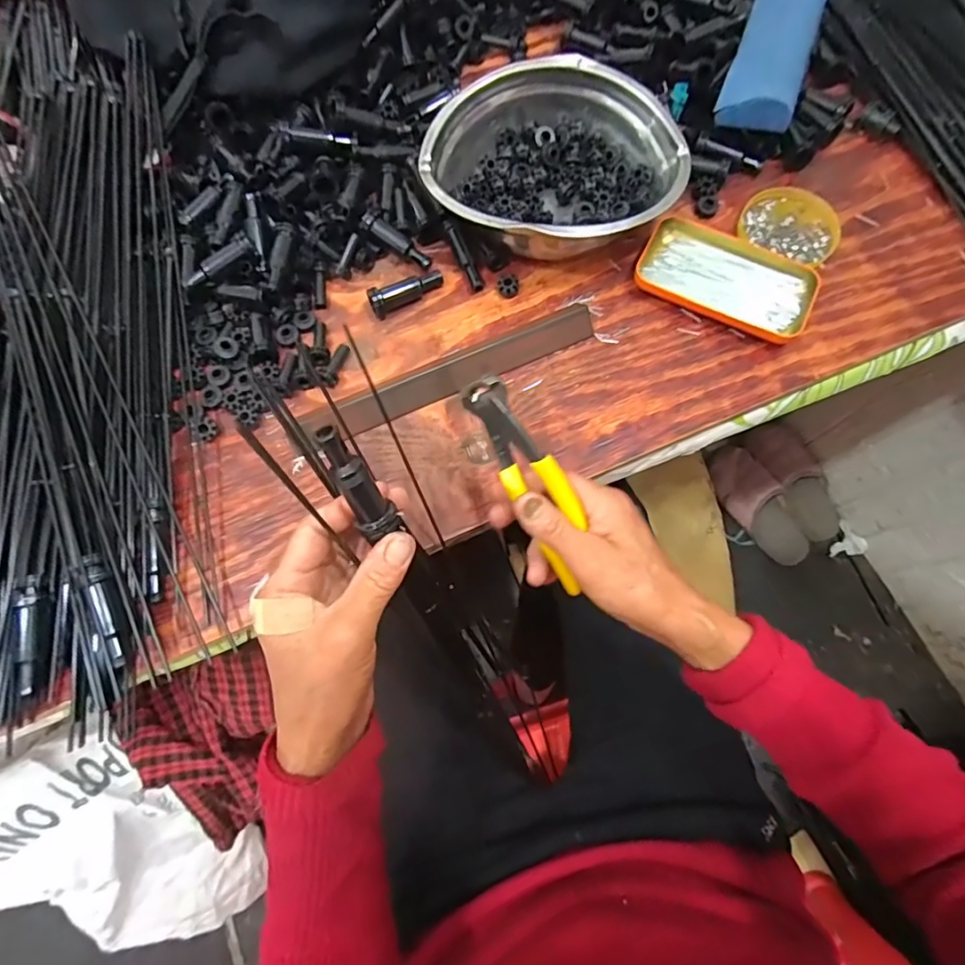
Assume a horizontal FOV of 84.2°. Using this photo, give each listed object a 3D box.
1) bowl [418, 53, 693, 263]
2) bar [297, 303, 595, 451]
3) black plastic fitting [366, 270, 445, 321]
[{"bbox_3d":[0.059,-0.274,0.457,0.216,0.052,0.180,-12,73,-3],"label":"bowl"},{"bbox_3d":[-0.025,-0.091,0.434,0.248,0.011,0.033,-24,74,-7],"label":"bar"},{"bbox_3d":[-0.065,-0.164,0.457,0.067,0.023,0.023,-31,75,-8],"label":"black plastic fitting"}]

